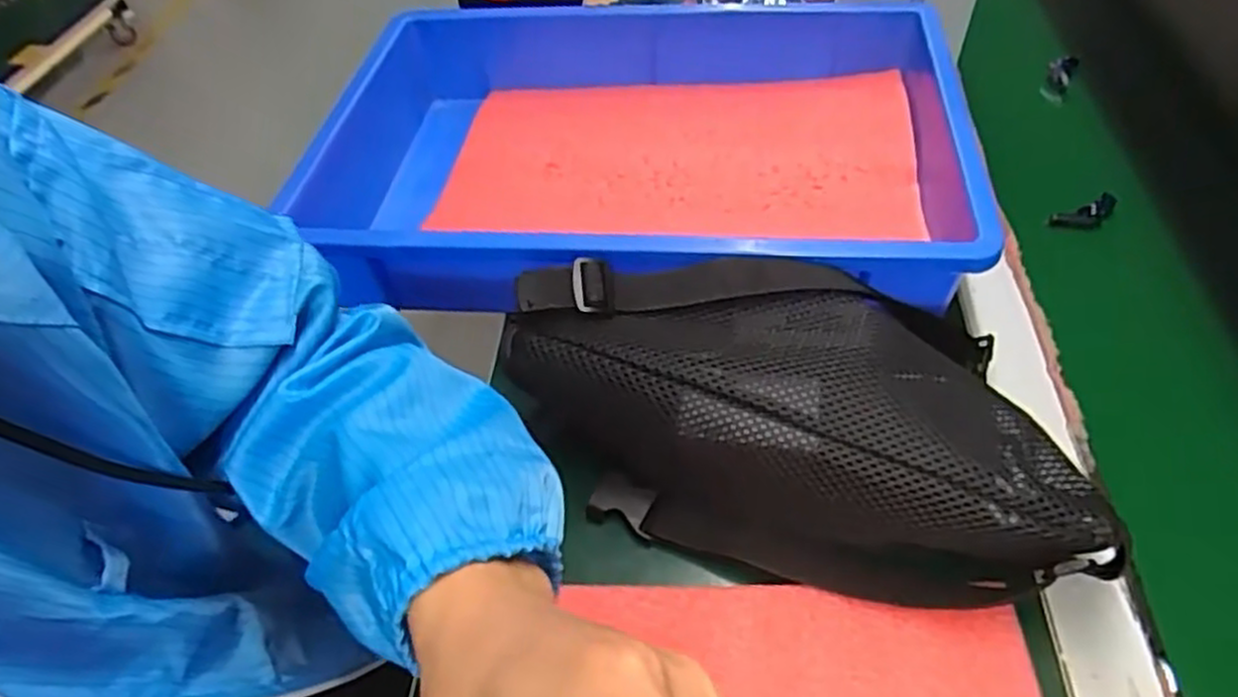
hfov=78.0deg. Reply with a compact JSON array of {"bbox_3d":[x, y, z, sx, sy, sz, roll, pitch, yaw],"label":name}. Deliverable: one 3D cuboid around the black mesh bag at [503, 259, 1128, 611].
[{"bbox_3d":[0.086,0.025,0.388,0.285,0.070,0.161,7,50,11],"label":"black mesh bag"}]

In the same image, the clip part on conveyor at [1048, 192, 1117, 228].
[{"bbox_3d":[0.331,-0.096,0.539,0.048,0.017,0.017,-18,50,-11],"label":"clip part on conveyor"}]

